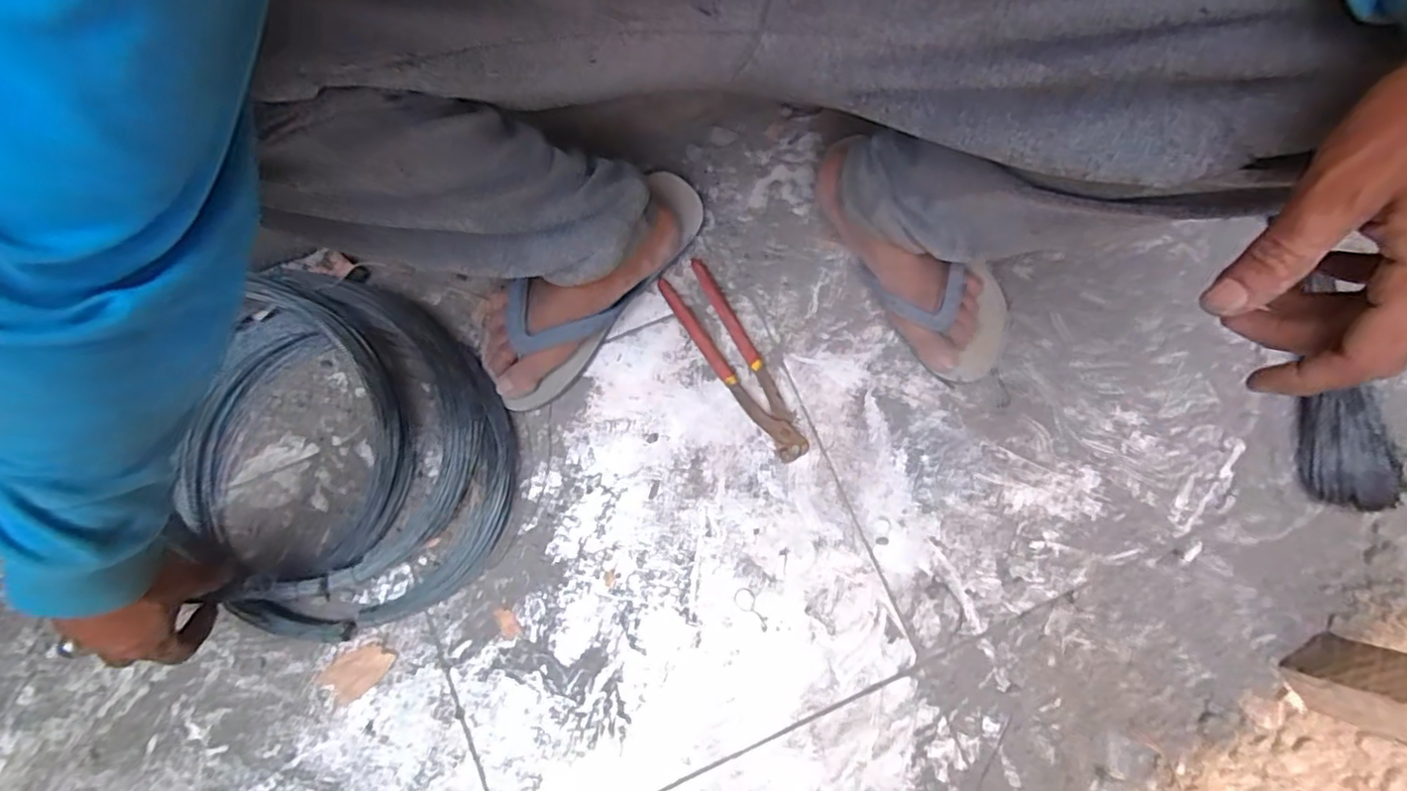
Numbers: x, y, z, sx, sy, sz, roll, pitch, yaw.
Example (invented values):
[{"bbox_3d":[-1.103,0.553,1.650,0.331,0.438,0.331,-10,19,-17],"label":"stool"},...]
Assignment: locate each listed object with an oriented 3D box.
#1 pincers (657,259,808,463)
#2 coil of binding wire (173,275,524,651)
[{"bbox_3d":[0.032,-0.031,0.635,0.052,0.022,0.216,-30,81,-8],"label":"pincers"},{"bbox_3d":[-0.318,0.056,0.560,0.300,0.086,0.274,38,80,7],"label":"coil of binding wire"}]

